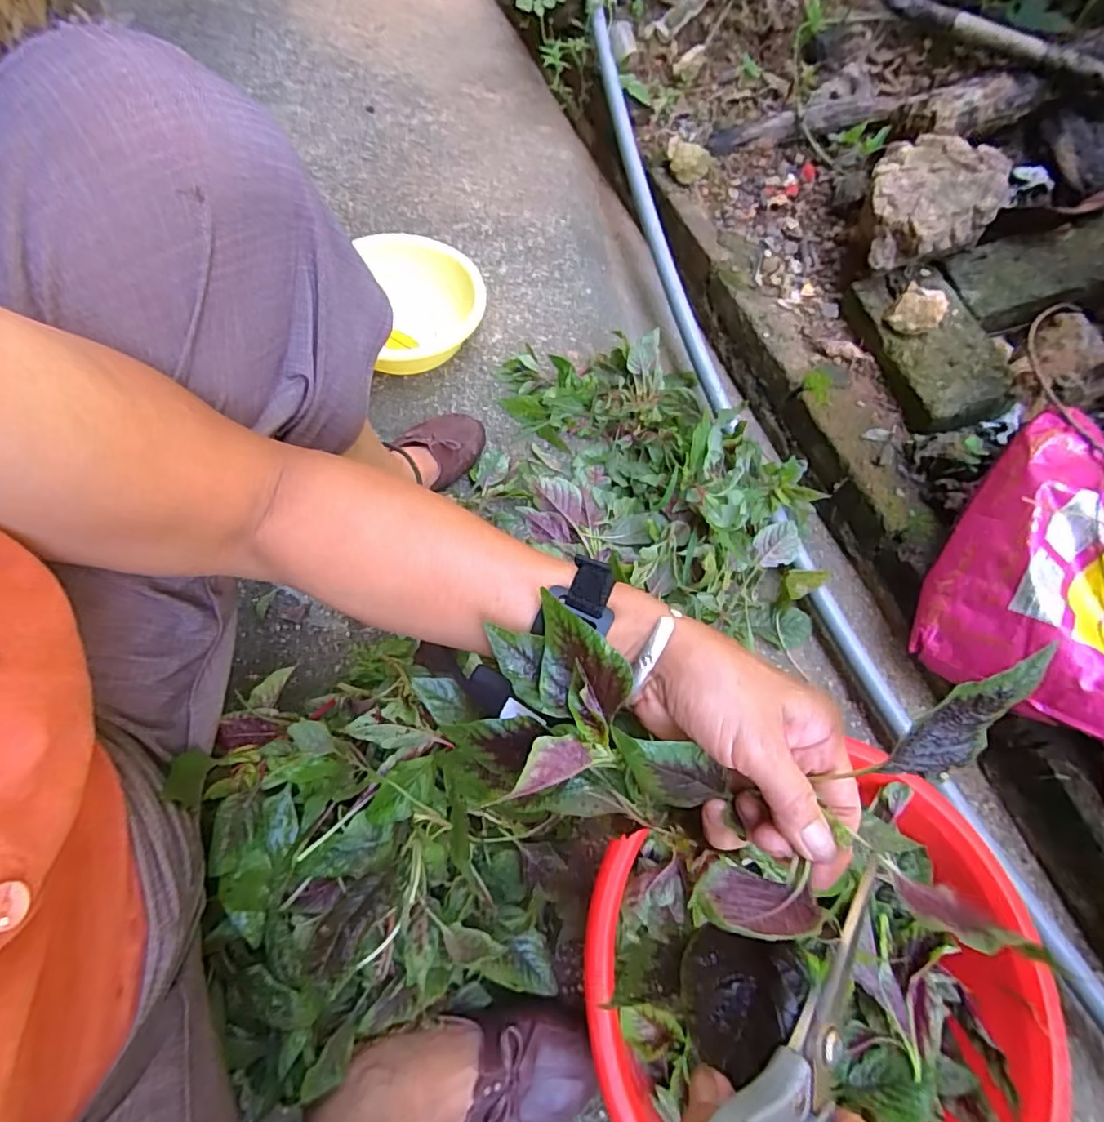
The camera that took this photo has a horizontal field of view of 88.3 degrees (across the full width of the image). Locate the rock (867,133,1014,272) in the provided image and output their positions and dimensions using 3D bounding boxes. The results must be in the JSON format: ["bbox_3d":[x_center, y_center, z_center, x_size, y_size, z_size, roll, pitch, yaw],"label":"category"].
[{"bbox_3d":[0.480,-0.456,0.729,0.158,0.082,0.174,31,67,11],"label":"rock"}]

